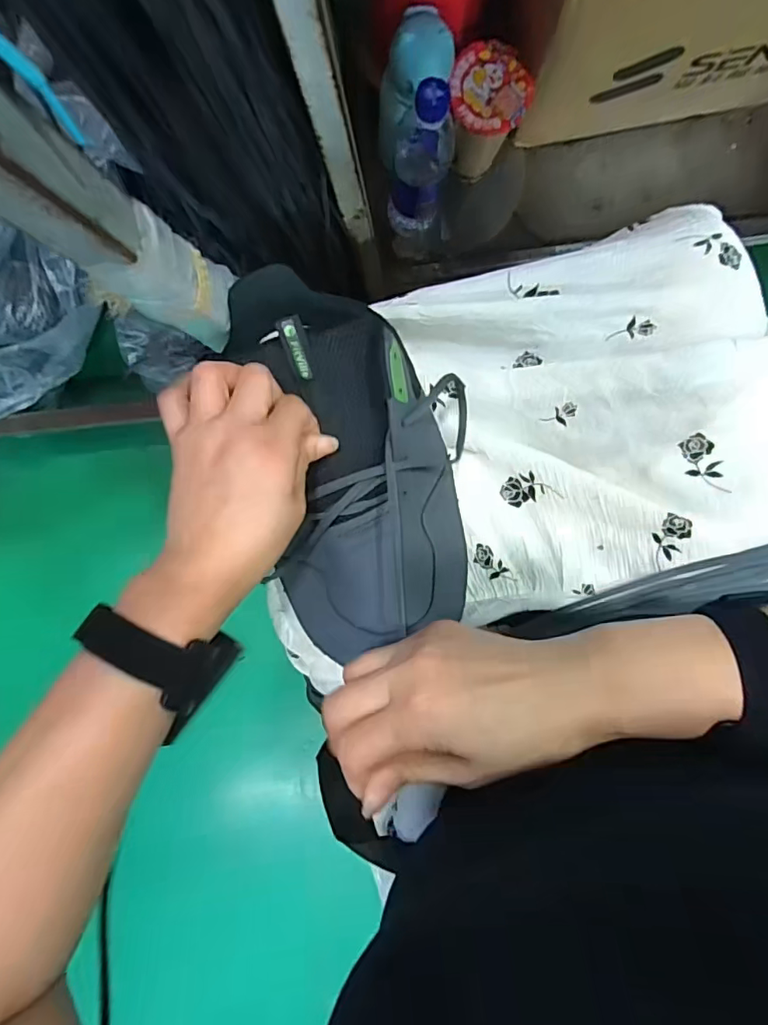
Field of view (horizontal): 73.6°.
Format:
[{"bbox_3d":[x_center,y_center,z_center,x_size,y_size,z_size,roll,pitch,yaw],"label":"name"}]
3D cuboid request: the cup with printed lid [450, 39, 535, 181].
[{"bbox_3d":[0.118,-0.453,0.590,0.083,0.109,0.084,0,95,4],"label":"cup with printed lid"}]

